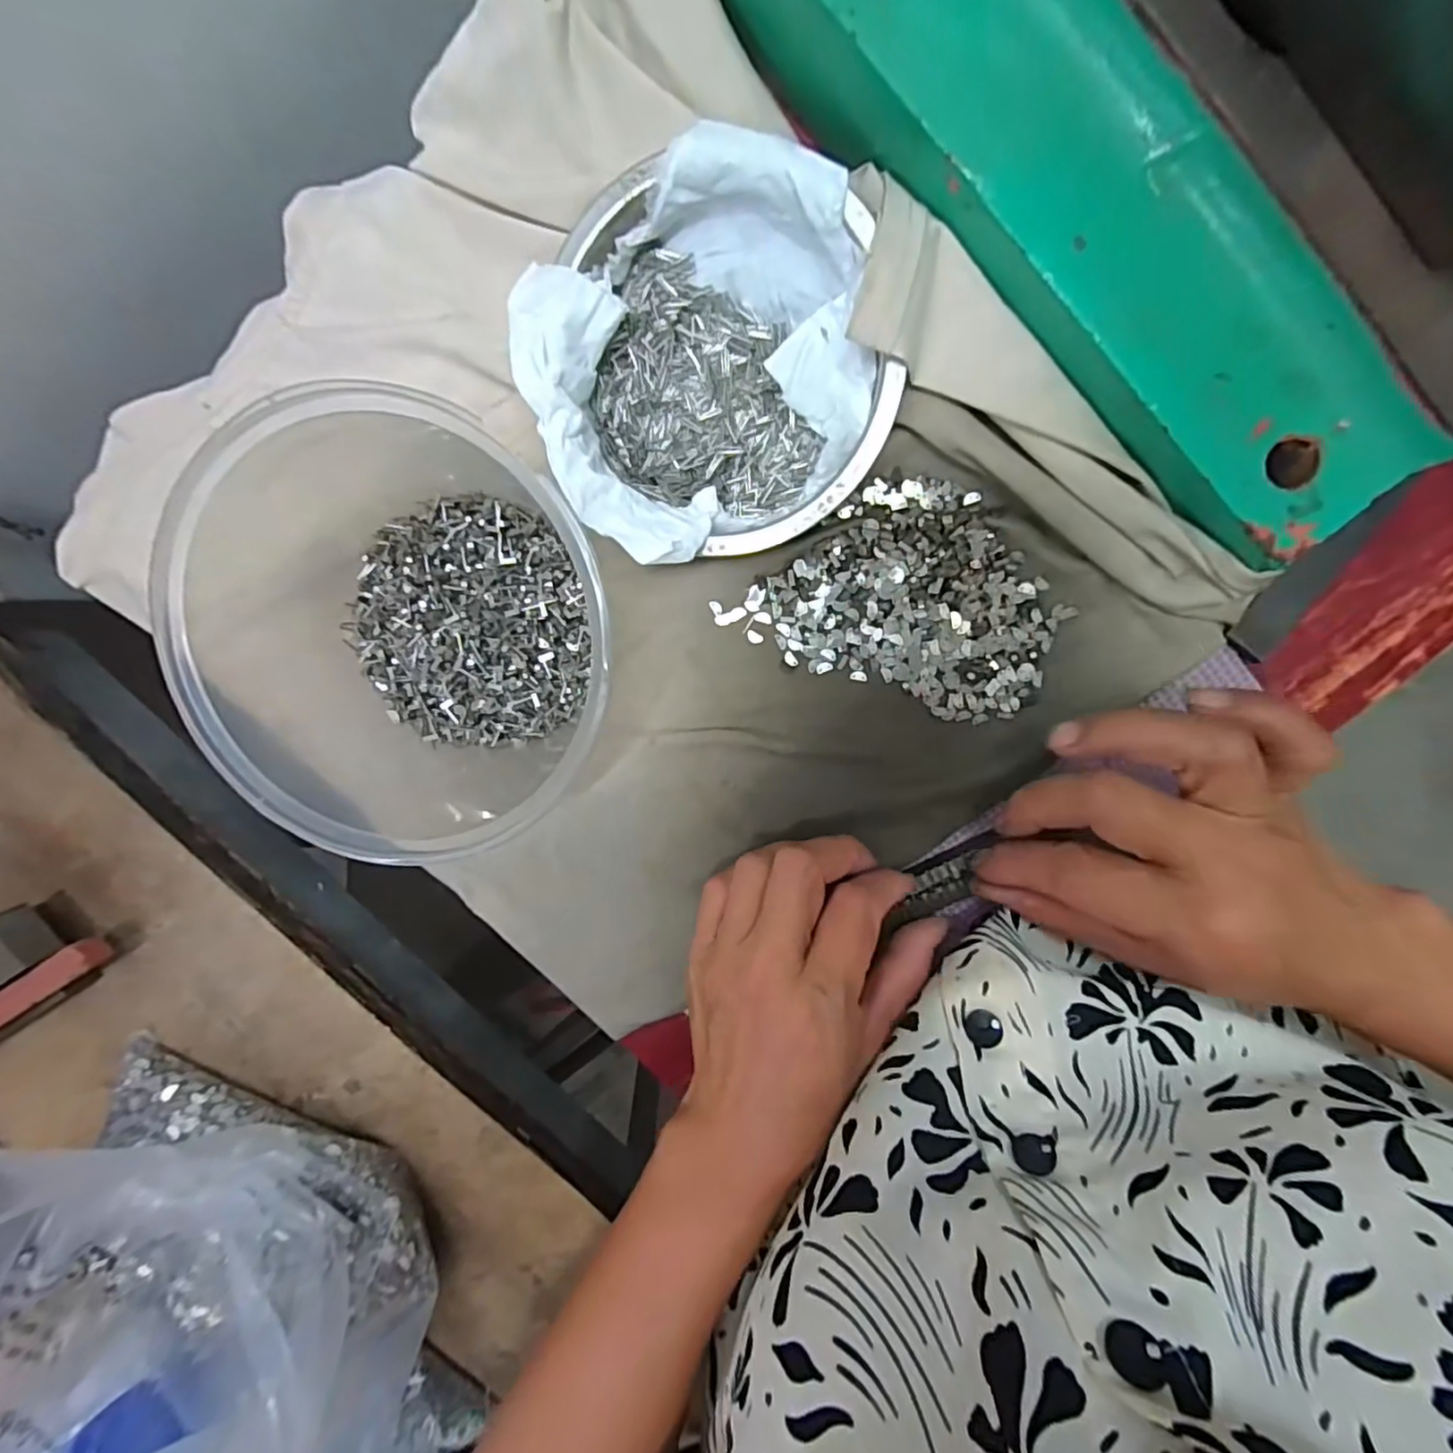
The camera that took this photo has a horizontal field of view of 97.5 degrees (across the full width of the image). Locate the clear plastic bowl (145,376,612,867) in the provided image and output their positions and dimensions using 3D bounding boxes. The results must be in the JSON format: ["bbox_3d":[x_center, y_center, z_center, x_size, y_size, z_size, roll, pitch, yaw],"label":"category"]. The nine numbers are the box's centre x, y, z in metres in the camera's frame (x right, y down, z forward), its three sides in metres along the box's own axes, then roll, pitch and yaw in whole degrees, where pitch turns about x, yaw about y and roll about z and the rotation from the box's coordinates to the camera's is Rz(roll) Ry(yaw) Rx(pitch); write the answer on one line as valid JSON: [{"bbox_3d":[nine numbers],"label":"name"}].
[{"bbox_3d":[-0.112,-0.031,0.222,0.152,0.065,0.152,-42,96,11],"label":"clear plastic bowl"}]

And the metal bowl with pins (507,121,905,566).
[{"bbox_3d":[-0.007,-0.121,0.220,0.116,0.032,0.117,1,102,4],"label":"metal bowl with pins"}]

